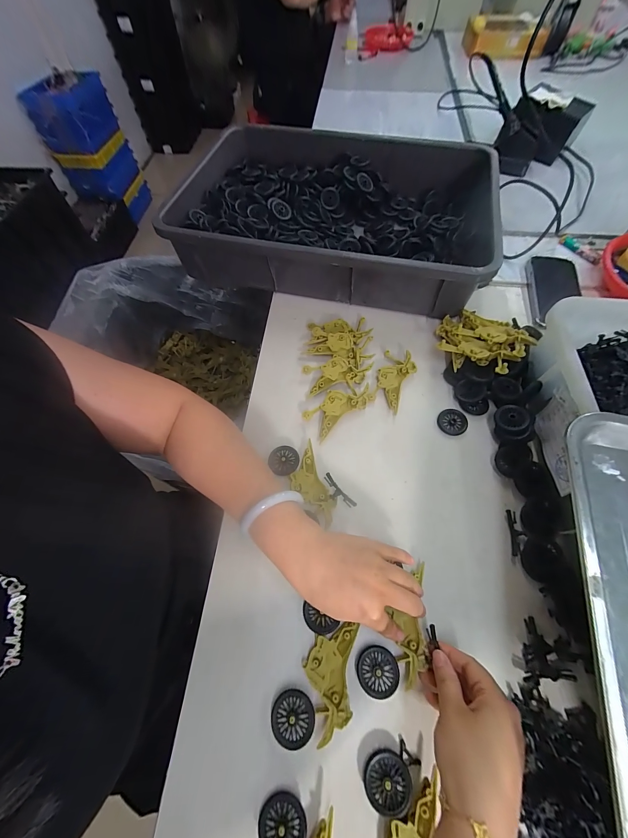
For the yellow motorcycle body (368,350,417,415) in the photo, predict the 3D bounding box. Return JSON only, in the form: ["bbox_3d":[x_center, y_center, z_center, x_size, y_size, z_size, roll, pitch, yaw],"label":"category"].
[{"bbox_3d":[0.114,-0.056,0.426,0.048,0.013,0.096,18,65,12],"label":"yellow motorcycle body"}]

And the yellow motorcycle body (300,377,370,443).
[{"bbox_3d":[0.034,-0.018,0.406,0.097,0.015,0.045,-36,66,-14],"label":"yellow motorcycle body"}]

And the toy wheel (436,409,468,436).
[{"bbox_3d":[0.187,0.004,0.402,0.037,0.009,0.036,-1,62,3],"label":"toy wheel"}]

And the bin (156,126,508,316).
[{"bbox_3d":[0.034,-0.367,0.541,0.518,0.108,0.358,12,64,9],"label":"bin"}]

